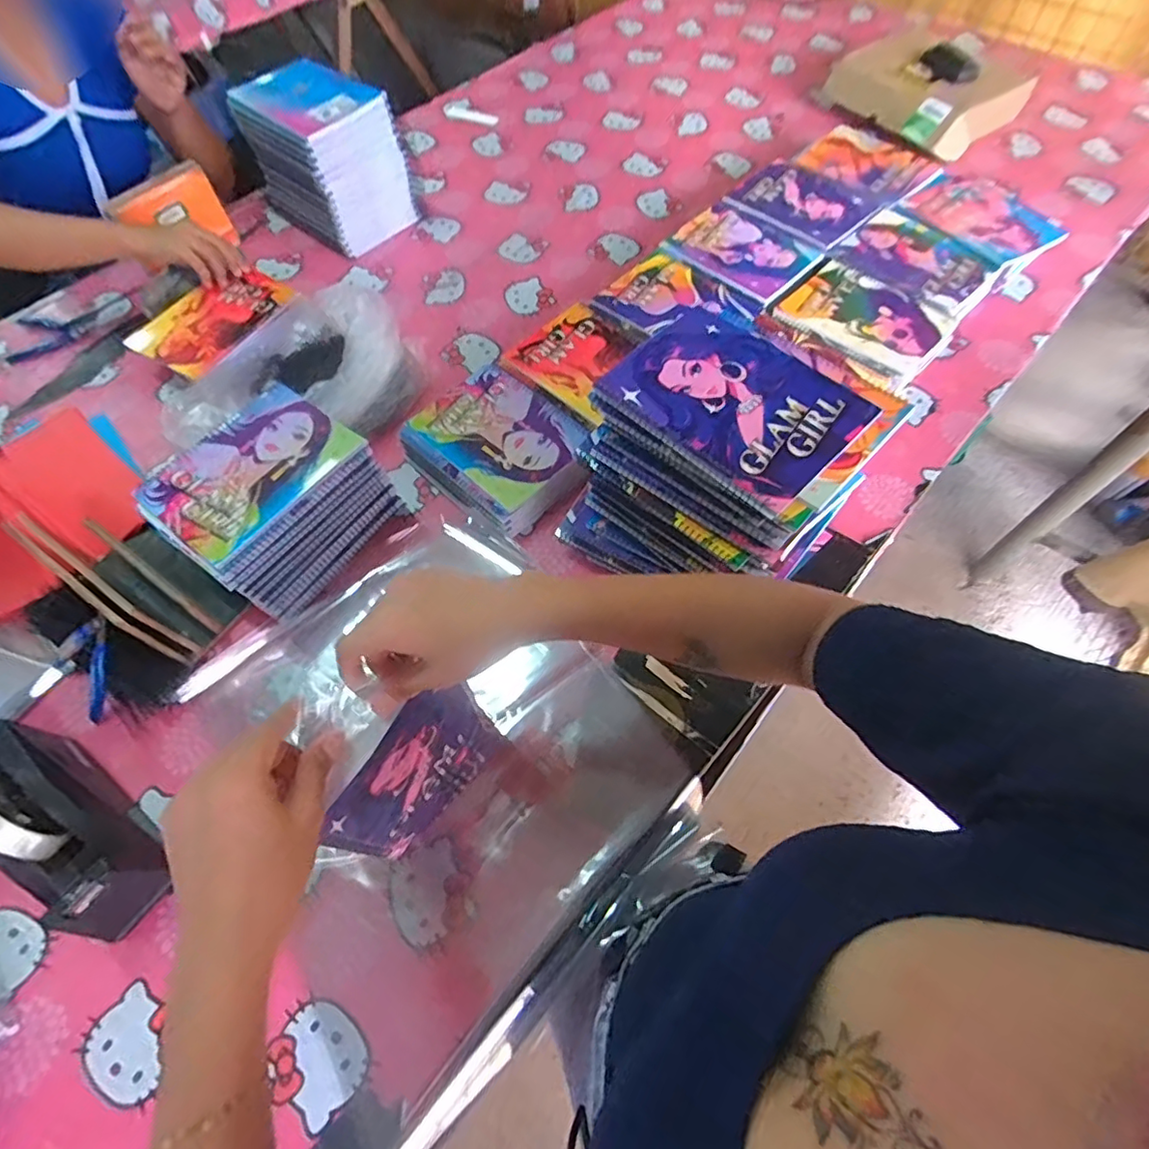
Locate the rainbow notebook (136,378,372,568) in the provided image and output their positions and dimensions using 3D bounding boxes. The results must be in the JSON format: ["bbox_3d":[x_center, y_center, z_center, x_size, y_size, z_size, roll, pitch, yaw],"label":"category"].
[{"bbox_3d":[-0.343,-0.114,0.628,0.153,0.008,0.195,34,67,18],"label":"rainbow notebook"}]

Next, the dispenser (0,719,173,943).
[{"bbox_3d":[-0.450,0.222,0.515,0.214,0.117,0.084,33,67,17],"label":"dispenser"}]

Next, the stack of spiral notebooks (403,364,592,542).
[{"bbox_3d":[-0.092,-0.158,0.738,0.208,0.040,0.166,41,70,20],"label":"stack of spiral notebooks"}]

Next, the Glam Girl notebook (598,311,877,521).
[{"bbox_3d":[0.138,-0.152,0.505,0.149,0.010,0.193,-41,68,-19],"label":"Glam Girl notebook"}]

